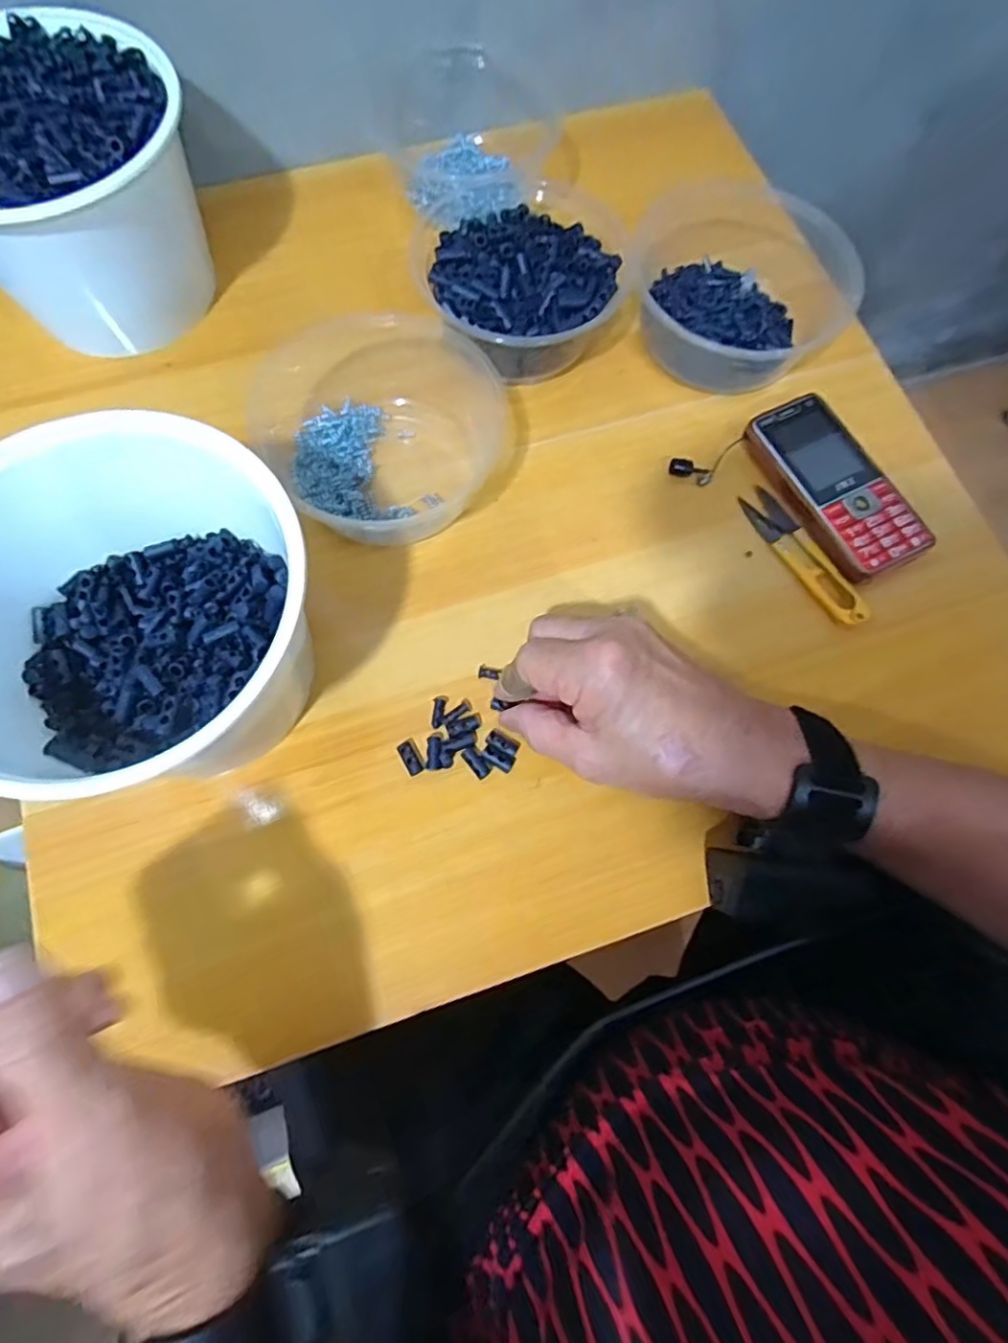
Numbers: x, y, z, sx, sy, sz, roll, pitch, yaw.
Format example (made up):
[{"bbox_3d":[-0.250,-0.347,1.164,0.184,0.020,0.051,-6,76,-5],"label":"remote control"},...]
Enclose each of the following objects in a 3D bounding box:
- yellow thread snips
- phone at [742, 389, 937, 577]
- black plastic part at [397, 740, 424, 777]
[{"bbox_3d":[0.188,-0.074,0.398,0.023,0.012,0.105,-31,75,-10],"label":"yellow thread snips"},{"bbox_3d":[0.210,-0.118,0.405,0.059,0.019,0.123,-23,74,-8],"label":"phone"},{"bbox_3d":[-0.051,0.047,0.349,0.009,0.004,0.019,-29,75,-9],"label":"black plastic part"}]

